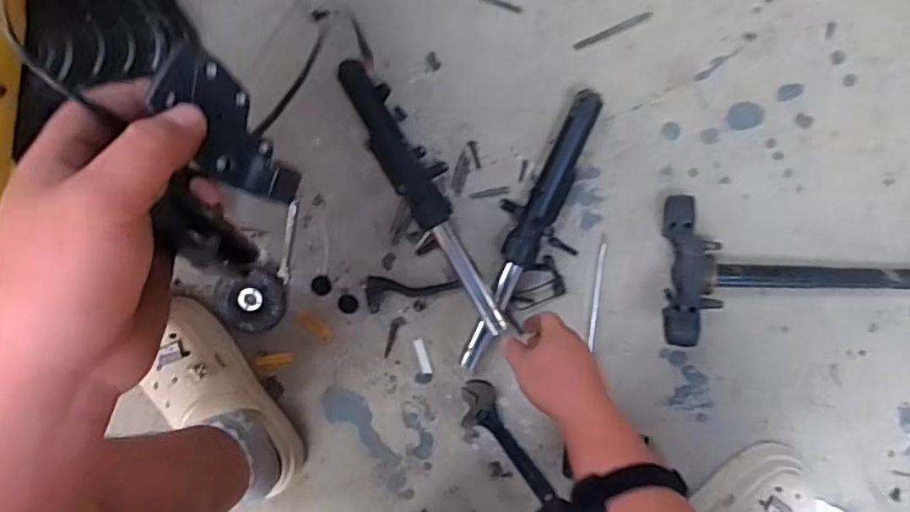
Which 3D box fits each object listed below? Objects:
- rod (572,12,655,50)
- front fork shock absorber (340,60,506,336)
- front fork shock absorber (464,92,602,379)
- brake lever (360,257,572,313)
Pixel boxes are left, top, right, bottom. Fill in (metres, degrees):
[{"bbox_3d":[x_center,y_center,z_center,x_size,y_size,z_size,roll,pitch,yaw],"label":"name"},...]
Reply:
[{"bbox_3d":[0.183,-0.262,0.707,0.094,0.005,0.009,-23,97,5],"label":"rod"},{"bbox_3d":[-0.033,-0.069,0.717,0.055,0.056,0.350,-30,92,6],"label":"front fork shock absorber"},{"bbox_3d":[0.080,-0.027,0.725,0.061,0.041,0.357,26,99,-2],"label":"front fork shock absorber"},{"bbox_3d":[0.013,0.044,0.746,0.242,0.021,0.061,-7,99,3],"label":"brake lever"}]

